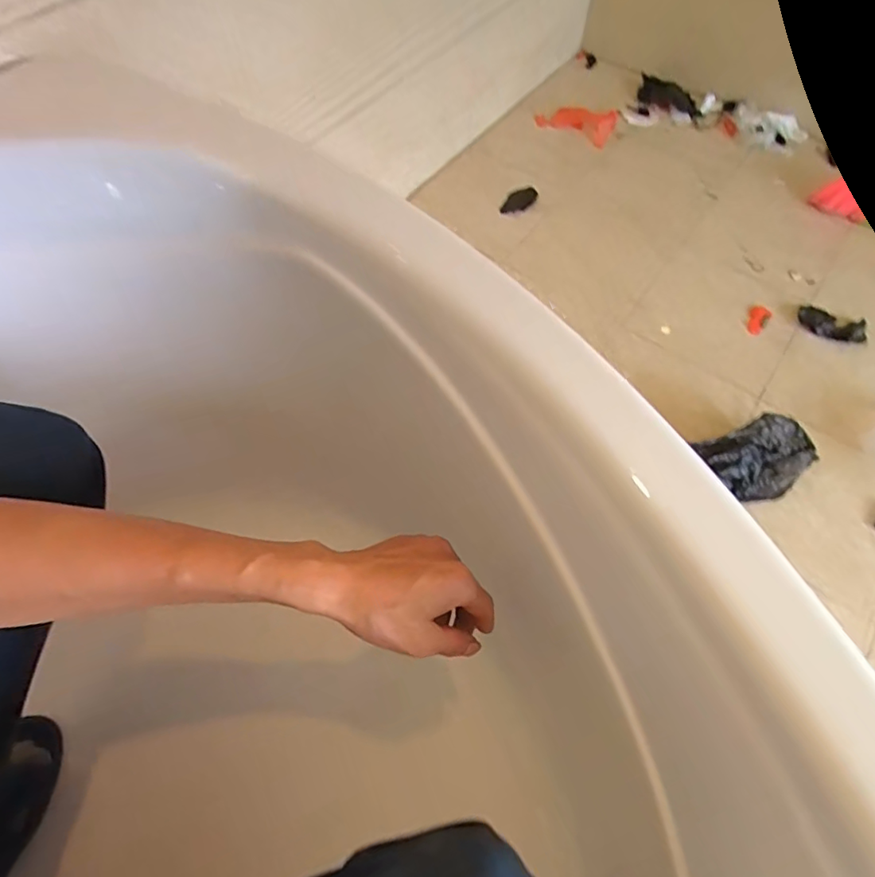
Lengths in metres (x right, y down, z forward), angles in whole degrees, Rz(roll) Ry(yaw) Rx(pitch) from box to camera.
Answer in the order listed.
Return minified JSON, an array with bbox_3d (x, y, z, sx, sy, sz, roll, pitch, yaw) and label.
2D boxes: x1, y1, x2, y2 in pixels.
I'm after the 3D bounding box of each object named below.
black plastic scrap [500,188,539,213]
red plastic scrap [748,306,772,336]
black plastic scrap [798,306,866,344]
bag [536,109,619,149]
[{"bbox_3d":[0.195,-0.566,1.253,0.103,0.007,0.051,-23,81,-12],"label":"black plastic scrap"},{"bbox_3d":[0.661,-0.244,1.082,0.040,0.005,0.082,30,67,15],"label":"red plastic scrap"},{"bbox_3d":[0.812,-0.236,1.078,0.128,0.018,0.069,22,65,11],"label":"black plastic scrap"},{"bbox_3d":[0.363,-0.827,1.379,0.203,0.037,0.122,12,63,6],"label":"bag"}]

